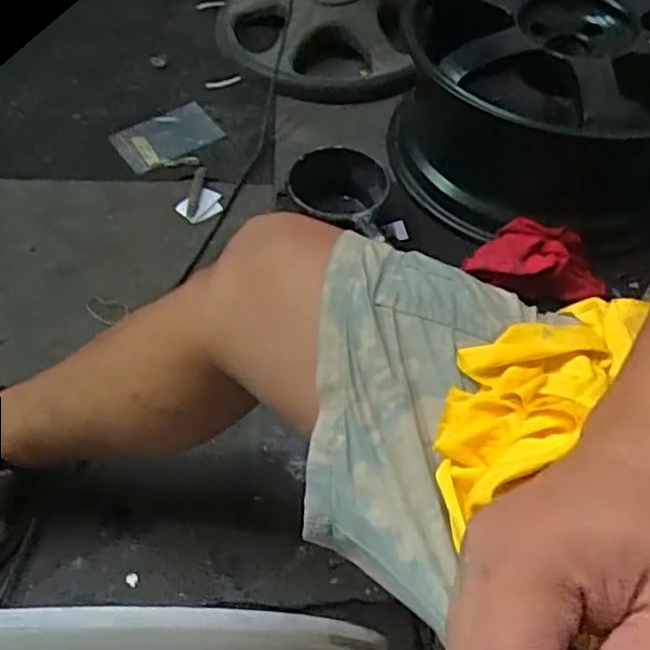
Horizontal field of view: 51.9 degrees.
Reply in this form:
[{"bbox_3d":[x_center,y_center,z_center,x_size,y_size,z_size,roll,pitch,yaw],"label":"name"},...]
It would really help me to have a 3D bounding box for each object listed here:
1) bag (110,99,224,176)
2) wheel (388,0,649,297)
[{"bbox_3d":[-0.243,-0.290,1.018,0.149,0.012,0.103,-32,65,-17],"label":"bag"},{"bbox_3d":[0.329,-0.324,0.943,0.448,0.221,0.428,28,60,17],"label":"wheel"}]

